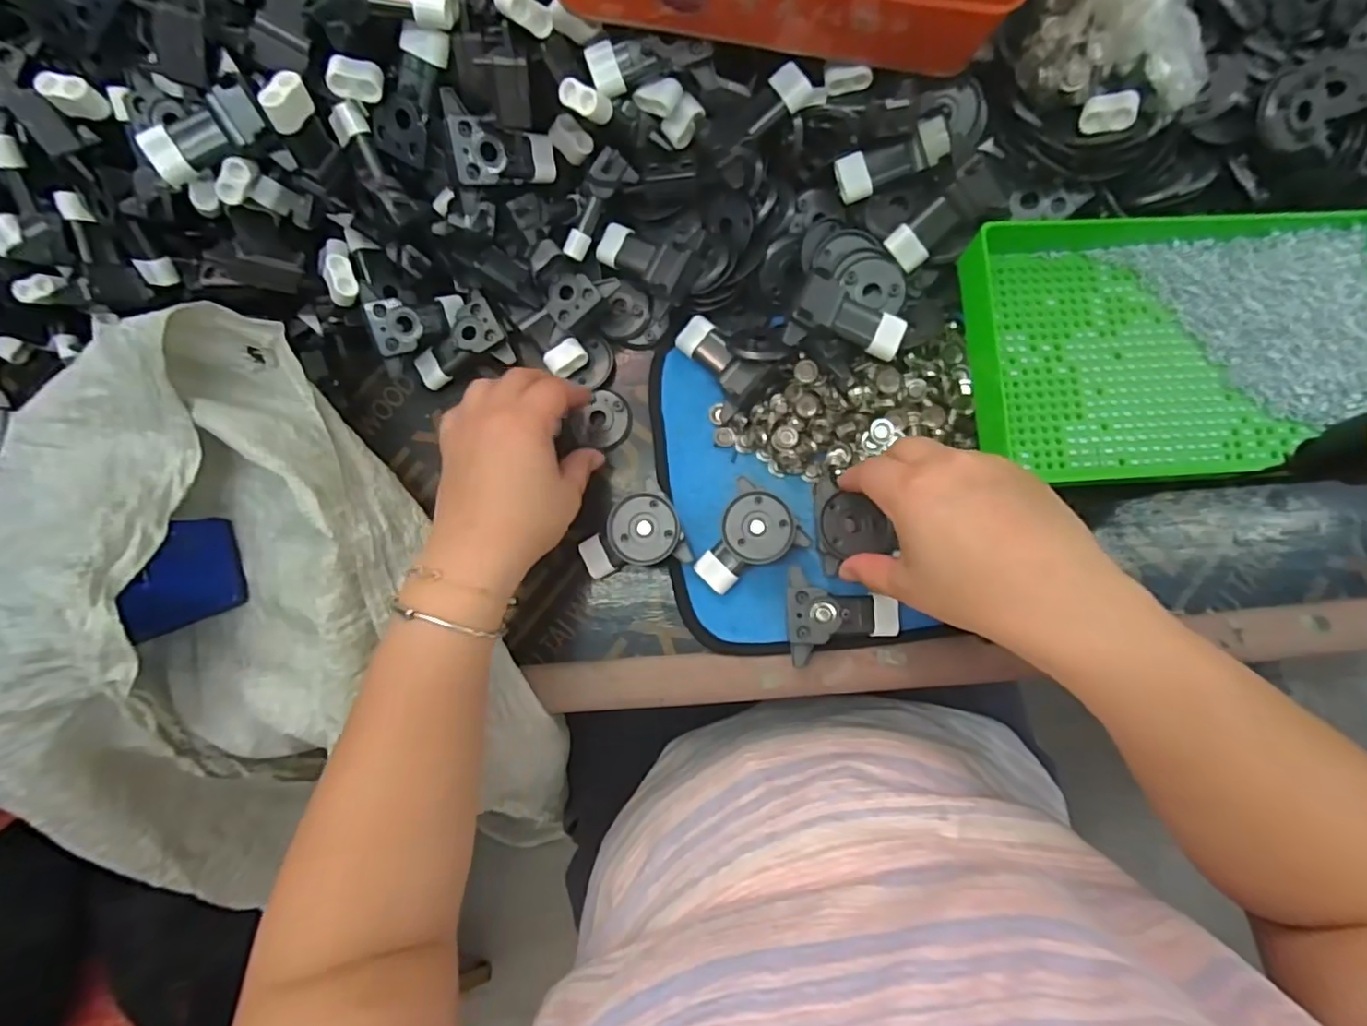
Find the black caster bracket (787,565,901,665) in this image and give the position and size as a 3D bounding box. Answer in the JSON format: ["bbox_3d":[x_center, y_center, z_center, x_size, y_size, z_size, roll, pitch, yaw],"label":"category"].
[{"bbox_3d":[0.094,0.060,0.359,0.065,0.018,0.053,-3,83,3],"label":"black caster bracket"}]

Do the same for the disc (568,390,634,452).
[{"bbox_3d":[-0.054,-0.062,0.404,0.039,0.009,0.039,0,84,4],"label":"disc"}]

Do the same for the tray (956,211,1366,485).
[{"bbox_3d":[0.287,-0.099,0.341,0.241,0.033,0.146,-6,83,3],"label":"tray"}]

